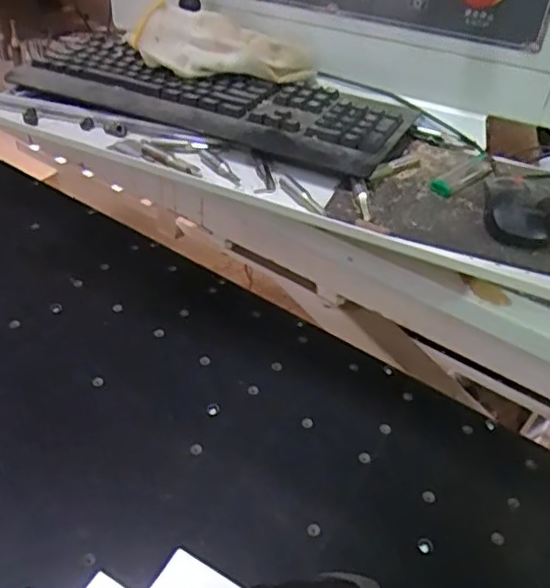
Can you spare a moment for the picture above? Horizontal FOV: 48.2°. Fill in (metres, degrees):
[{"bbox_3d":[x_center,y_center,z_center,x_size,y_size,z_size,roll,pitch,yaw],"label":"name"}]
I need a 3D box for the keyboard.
[{"bbox_3d":[-0.081,-0.223,0.697,0.461,0.041,0.151,20,45,18],"label":"keyboard"}]

